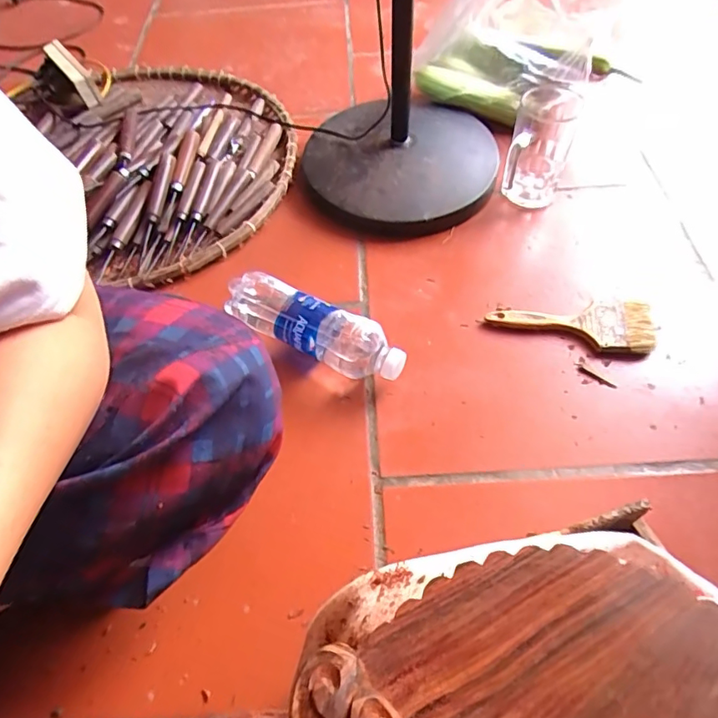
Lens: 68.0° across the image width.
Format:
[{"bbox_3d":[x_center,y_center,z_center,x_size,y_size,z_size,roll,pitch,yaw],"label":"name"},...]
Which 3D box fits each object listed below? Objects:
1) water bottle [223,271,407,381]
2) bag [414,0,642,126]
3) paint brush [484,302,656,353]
[{"bbox_3d":[-0.048,-0.032,0.582,0.214,0.059,0.061,24,60,19],"label":"water bottle"},{"bbox_3d":[0.223,-0.438,0.743,0.265,0.183,0.147,32,64,23],"label":"bag"},{"bbox_3d":[0.237,-0.040,0.598,0.177,0.020,0.063,5,56,7],"label":"paint brush"}]

